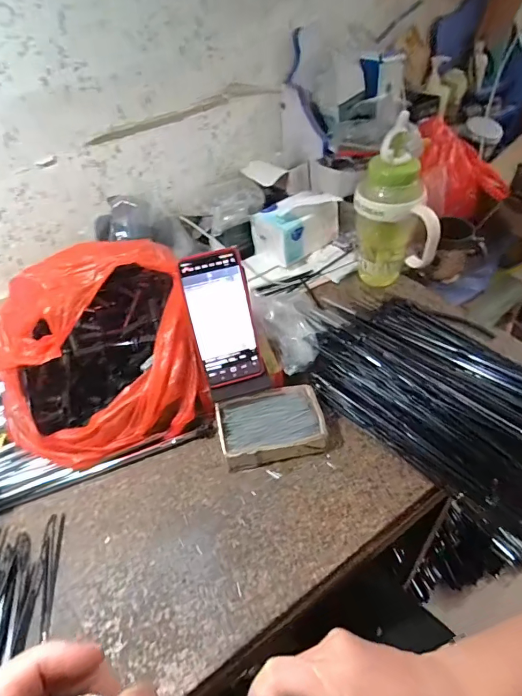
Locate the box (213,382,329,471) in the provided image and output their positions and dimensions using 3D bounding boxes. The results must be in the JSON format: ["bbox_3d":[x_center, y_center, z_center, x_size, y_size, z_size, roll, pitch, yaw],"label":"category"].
[{"bbox_3d":[0.013,0.097,0.535,0.128,0.032,0.100,-11,47,-4],"label":"box"}]

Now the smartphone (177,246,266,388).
[{"bbox_3d":[-0.047,-0.036,0.520,0.077,0.163,0.016,-15,15,-7],"label":"smartphone"}]

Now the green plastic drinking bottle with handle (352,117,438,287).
[{"bbox_3d":[0.215,-0.217,0.677,0.124,0.260,0.136,5,48,11],"label":"green plastic drinking bottle with handle"}]

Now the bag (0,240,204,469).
[{"bbox_3d":[-0.210,-0.007,0.542,0.242,0.165,0.249,-13,47,-6],"label":"bag"}]

